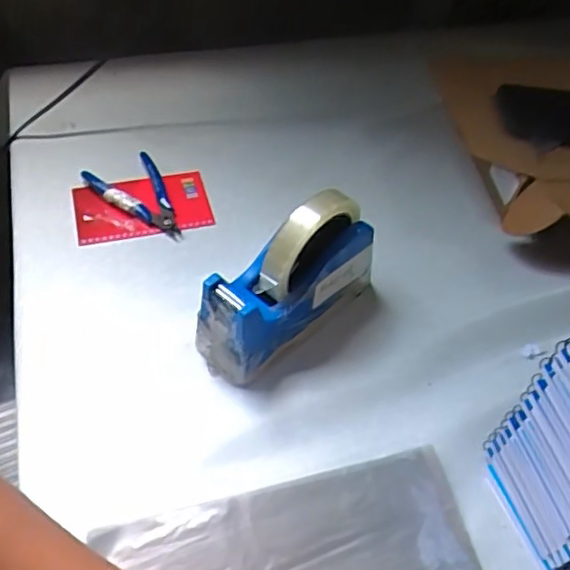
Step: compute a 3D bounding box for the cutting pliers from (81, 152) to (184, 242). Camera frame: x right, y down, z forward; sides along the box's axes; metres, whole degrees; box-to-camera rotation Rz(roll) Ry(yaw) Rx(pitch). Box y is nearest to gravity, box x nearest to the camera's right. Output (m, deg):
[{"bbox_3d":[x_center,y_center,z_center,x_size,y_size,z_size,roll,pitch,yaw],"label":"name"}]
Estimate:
[{"bbox_3d":[-0.145,-0.084,0.591,0.066,0.016,0.119,-26,58,-22],"label":"cutting pliers"}]

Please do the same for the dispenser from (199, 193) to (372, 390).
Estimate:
[{"bbox_3d":[0.004,-0.007,0.476,0.157,0.123,0.052,-36,62,-28],"label":"dispenser"}]

